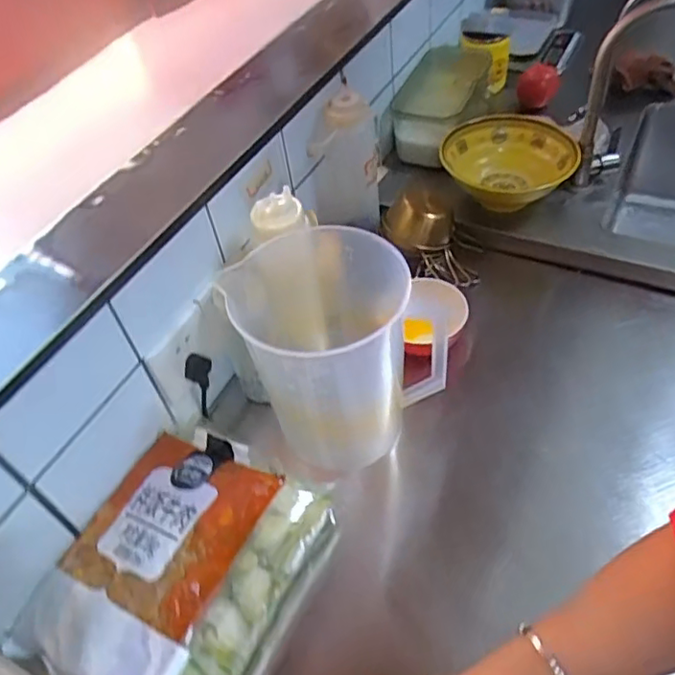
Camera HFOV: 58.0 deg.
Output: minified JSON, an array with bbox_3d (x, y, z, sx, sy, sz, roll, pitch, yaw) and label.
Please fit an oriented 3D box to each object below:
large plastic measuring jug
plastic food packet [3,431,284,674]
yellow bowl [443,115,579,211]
[{"bbox_3d":[0.001,0.019,0.631,0.171,0.210,0.157,-20,49,-11],"label":"large plastic measuring jug"},{"bbox_3d":[-0.174,0.198,0.556,0.167,0.039,0.244,17,52,21],"label":"plastic food packet"},{"bbox_3d":[0.252,-0.255,0.880,0.176,0.067,0.160,-4,48,4],"label":"yellow bowl"}]

